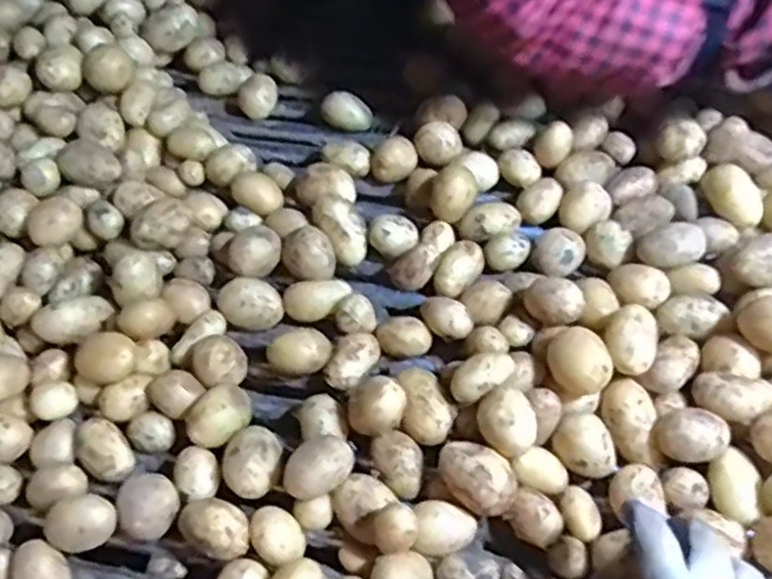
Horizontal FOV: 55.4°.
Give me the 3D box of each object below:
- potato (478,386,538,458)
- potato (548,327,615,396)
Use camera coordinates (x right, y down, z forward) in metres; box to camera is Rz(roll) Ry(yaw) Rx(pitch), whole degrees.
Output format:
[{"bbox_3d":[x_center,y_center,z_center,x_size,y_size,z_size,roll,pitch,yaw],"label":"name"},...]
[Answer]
[{"bbox_3d":[0.088,0.098,0.539,0.039,0.033,0.048,-16,57,-3],"label":"potato"},{"bbox_3d":[0.147,0.058,0.559,0.046,0.036,0.045,-4,58,6],"label":"potato"}]

